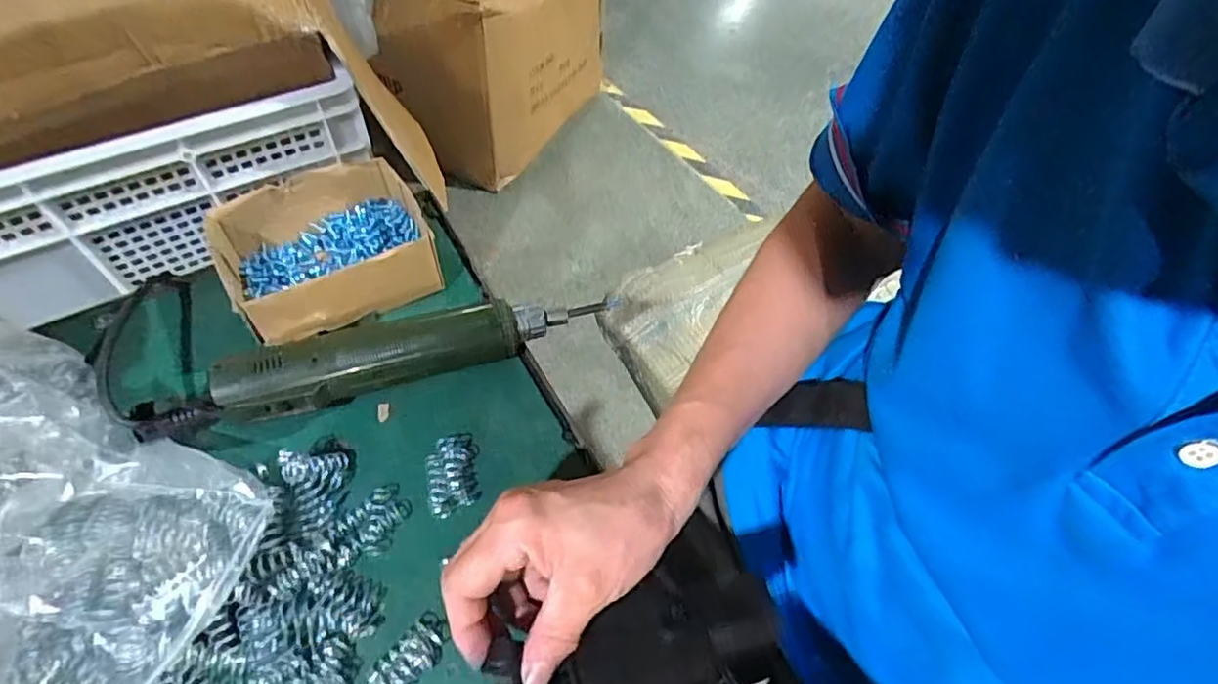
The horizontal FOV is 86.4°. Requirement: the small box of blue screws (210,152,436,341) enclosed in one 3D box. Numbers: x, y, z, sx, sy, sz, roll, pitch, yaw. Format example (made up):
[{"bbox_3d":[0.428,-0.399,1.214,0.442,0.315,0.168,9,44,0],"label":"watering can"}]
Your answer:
[{"bbox_3d":[-0.196,-0.067,0.452,0.130,0.050,0.116,-23,62,-18],"label":"small box of blue screws"}]

